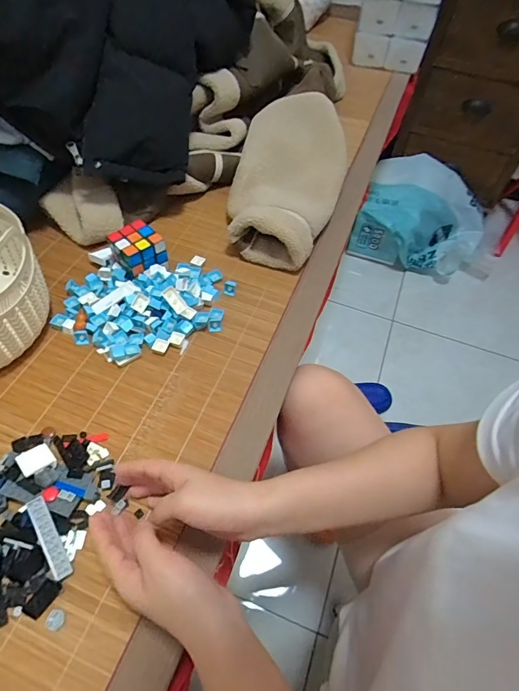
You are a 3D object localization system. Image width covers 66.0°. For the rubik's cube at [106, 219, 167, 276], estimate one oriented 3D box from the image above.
[{"bbox_3d":[-0.175,-0.137,0.584,0.056,0.058,0.064,-35,64,-25],"label":"rubik's cube"}]

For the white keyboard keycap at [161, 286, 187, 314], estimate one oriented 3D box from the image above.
[{"bbox_3d":[-0.115,-0.062,0.541,0.018,0.008,0.038,-38,92,-26],"label":"white keyboard keycap"}]

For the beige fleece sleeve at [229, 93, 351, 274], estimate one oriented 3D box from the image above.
[{"bbox_3d":[0.053,-0.294,0.681,0.177,0.110,0.364,14,55,6],"label":"beige fleece sleeve"}]

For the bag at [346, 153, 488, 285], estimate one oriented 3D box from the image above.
[{"bbox_3d":[0.529,-0.392,1.256,0.421,0.202,0.328,18,56,9],"label":"bag"}]

